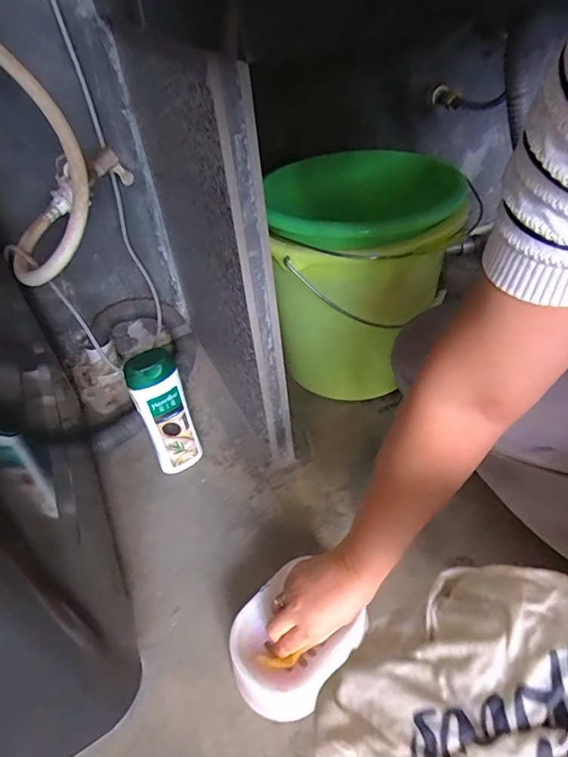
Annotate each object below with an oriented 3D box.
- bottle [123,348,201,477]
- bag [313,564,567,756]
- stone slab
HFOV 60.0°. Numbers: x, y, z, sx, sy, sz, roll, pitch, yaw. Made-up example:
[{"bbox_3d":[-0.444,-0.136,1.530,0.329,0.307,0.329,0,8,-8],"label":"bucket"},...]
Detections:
[{"bbox_3d":[-0.170,0.055,0.714,0.065,0.219,0.034,-36,50,-28],"label":"bottle"},{"bbox_3d":[0.099,0.147,0.234,0.172,0.030,0.103,-24,46,8],"label":"bag"},{"bbox_3d":[-0.109,-0.169,0.716,0.046,0.517,0.396,-23,45,-17],"label":"stone slab"}]

